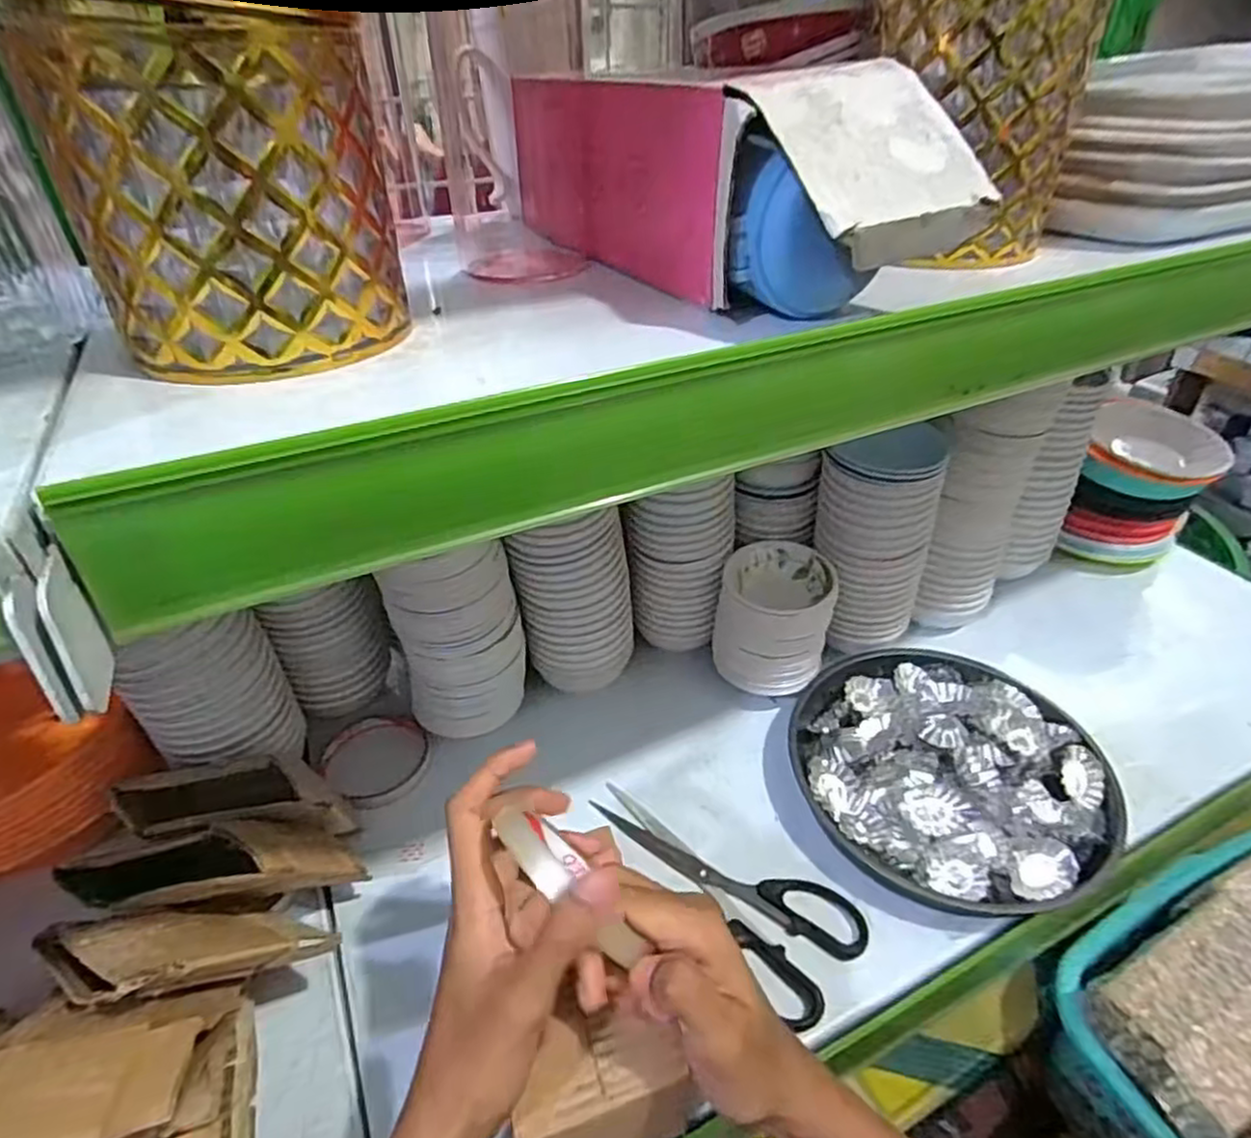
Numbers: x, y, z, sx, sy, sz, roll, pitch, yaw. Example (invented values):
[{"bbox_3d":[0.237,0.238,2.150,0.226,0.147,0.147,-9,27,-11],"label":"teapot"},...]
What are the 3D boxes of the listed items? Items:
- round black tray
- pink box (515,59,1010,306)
[{"bbox_3d":[0.230,0.139,0.512,0.205,0.052,0.204,0,37,0],"label":"round black tray"},{"bbox_3d":[0.032,-0.176,0.314,0.083,0.076,0.240,-18,41,-21],"label":"pink box"}]

